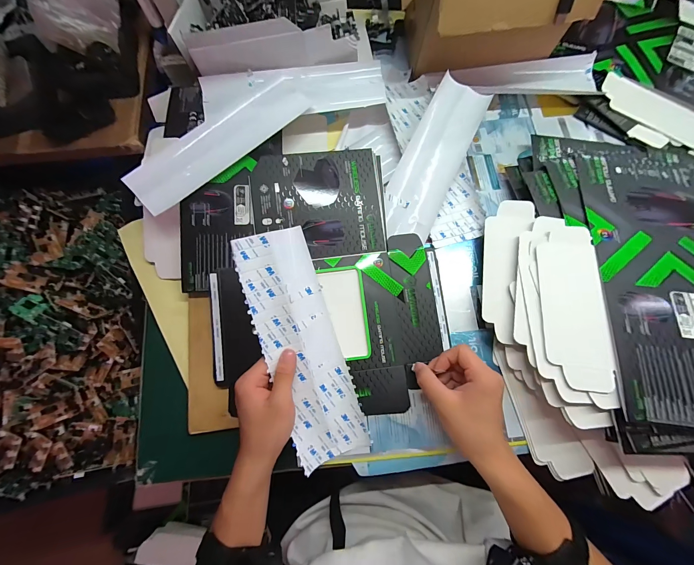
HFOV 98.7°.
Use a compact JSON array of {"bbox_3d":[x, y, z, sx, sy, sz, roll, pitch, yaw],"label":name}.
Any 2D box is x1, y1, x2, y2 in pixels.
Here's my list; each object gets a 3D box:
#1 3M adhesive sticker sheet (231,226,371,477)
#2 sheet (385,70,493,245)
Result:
[{"bbox_3d":[-0.049,0.081,0.355,0.089,0.018,0.285,-20,99,-25],"label":"3M adhesive sticker sheet"},{"bbox_3d":[0.127,-0.182,0.444,0.088,0.048,0.244,25,77,7],"label":"sheet"}]

